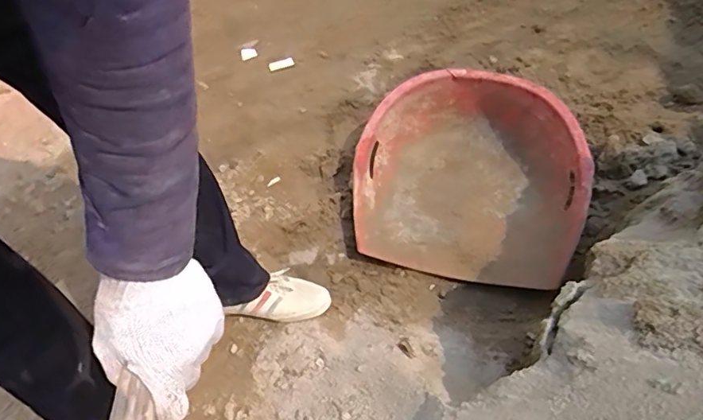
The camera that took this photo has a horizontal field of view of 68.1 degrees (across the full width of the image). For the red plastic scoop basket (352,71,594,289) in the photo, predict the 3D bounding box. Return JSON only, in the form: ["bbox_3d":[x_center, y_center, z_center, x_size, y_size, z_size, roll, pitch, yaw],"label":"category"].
[{"bbox_3d":[0.230,-0.068,1.041,0.436,0.164,0.397,7,56,11],"label":"red plastic scoop basket"}]

